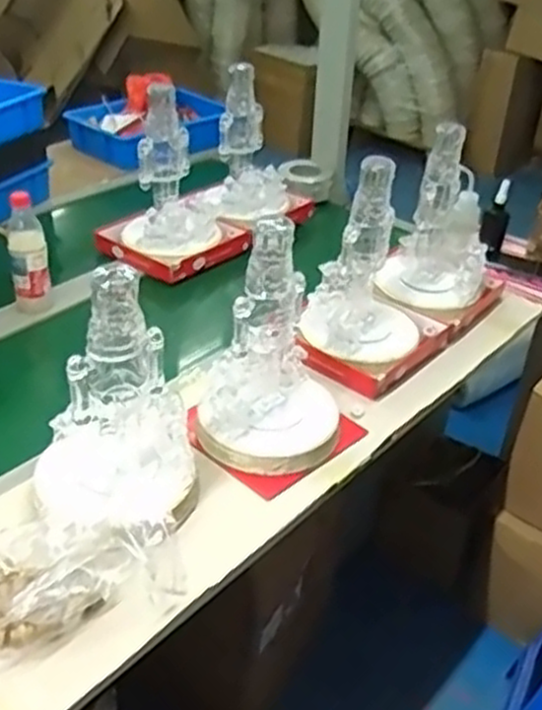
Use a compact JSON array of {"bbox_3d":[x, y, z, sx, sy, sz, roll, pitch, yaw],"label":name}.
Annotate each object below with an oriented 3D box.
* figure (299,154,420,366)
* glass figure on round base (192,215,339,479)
[{"bbox_3d":[0.167,-0.157,1.304,0.199,0.295,0.171,10,34,9],"label":"figure"},{"bbox_3d":[0.002,-0.025,1.115,0.207,0.312,0.218,7,33,5],"label":"glass figure on round base"}]

